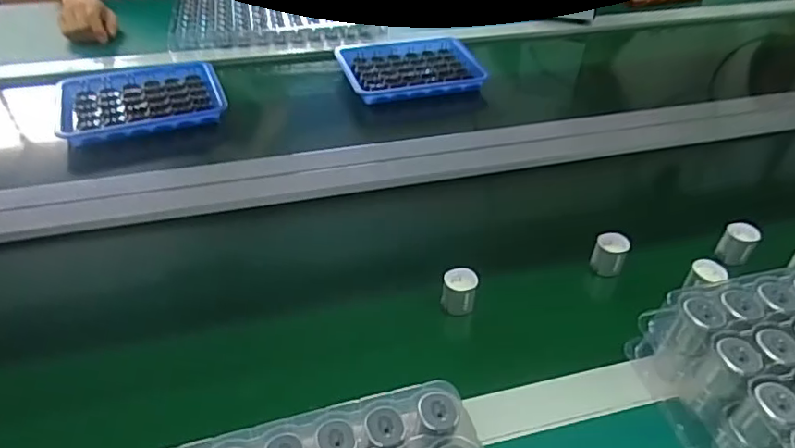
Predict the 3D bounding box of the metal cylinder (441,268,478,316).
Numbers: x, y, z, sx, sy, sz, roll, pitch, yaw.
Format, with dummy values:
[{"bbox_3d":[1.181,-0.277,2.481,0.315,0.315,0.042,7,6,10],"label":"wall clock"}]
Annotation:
[{"bbox_3d":[0.058,0.063,0.539,0.031,0.029,0.033,2,40,-1],"label":"metal cylinder"}]

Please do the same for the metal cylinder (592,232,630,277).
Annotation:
[{"bbox_3d":[0.217,0.032,0.586,0.031,0.035,0.028,22,44,21],"label":"metal cylinder"}]

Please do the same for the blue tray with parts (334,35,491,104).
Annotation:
[{"bbox_3d":[0.021,-0.260,0.944,0.223,0.019,0.184,-10,42,-14],"label":"blue tray with parts"}]

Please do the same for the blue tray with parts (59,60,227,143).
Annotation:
[{"bbox_3d":[-0.365,-0.176,0.822,0.216,0.040,0.165,-14,43,-19],"label":"blue tray with parts"}]

